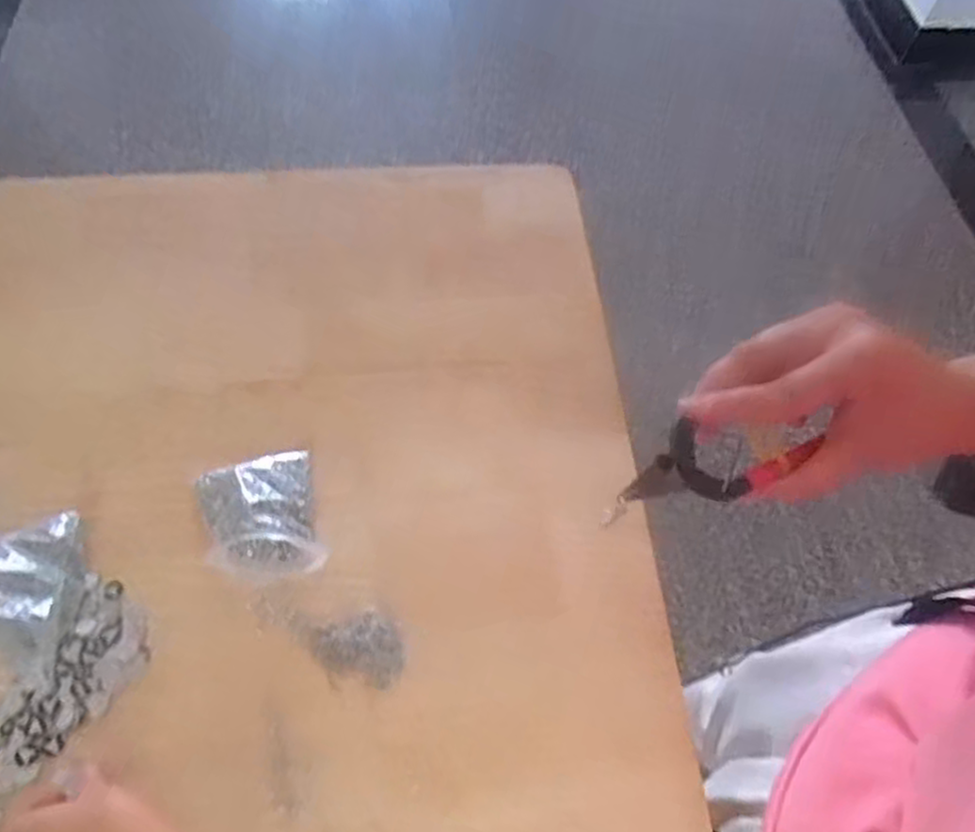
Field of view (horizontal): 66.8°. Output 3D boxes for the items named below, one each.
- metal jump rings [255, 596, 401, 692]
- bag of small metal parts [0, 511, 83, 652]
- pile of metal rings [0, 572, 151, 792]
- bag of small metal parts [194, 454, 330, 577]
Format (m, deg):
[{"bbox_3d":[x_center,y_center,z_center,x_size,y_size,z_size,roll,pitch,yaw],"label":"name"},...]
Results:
[{"bbox_3d":[-0.113,0.157,0.535,0.112,0.008,0.048,16,60,8],"label":"metal jump rings"},{"bbox_3d":[-0.326,0.108,0.514,0.063,0.087,0.105,-13,61,-9],"label":"bag of small metal parts"},{"bbox_3d":[-0.284,0.181,0.508,0.069,0.013,0.135,16,60,8],"label":"pile of metal rings"},{"bbox_3d":[-0.174,0.074,0.561,0.084,0.033,0.103,-14,61,-10],"label":"bag of small metal parts"}]

